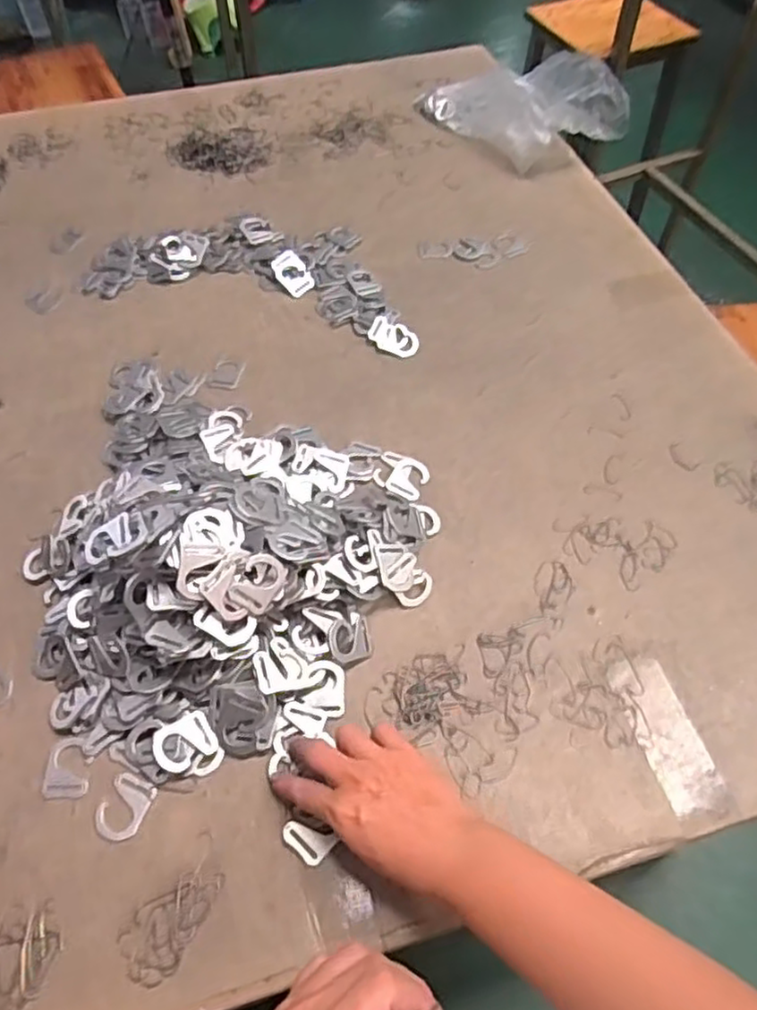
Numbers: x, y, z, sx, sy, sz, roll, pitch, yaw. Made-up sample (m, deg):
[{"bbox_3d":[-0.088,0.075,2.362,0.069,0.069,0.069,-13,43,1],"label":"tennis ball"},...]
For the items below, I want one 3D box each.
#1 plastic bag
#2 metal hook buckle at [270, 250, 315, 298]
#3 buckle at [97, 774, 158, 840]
[{"bbox_3d":[0.201,-0.584,0.984,0.212,0.091,0.240,-17,57,-9],"label":"plastic bag"},{"bbox_3d":[-0.105,-0.285,0.840,0.038,0.007,0.062,-40,81,-7],"label":"metal hook buckle"},{"bbox_3d":[-0.189,0.225,0.508,0.035,0.004,0.043,19,59,14],"label":"buckle"}]

